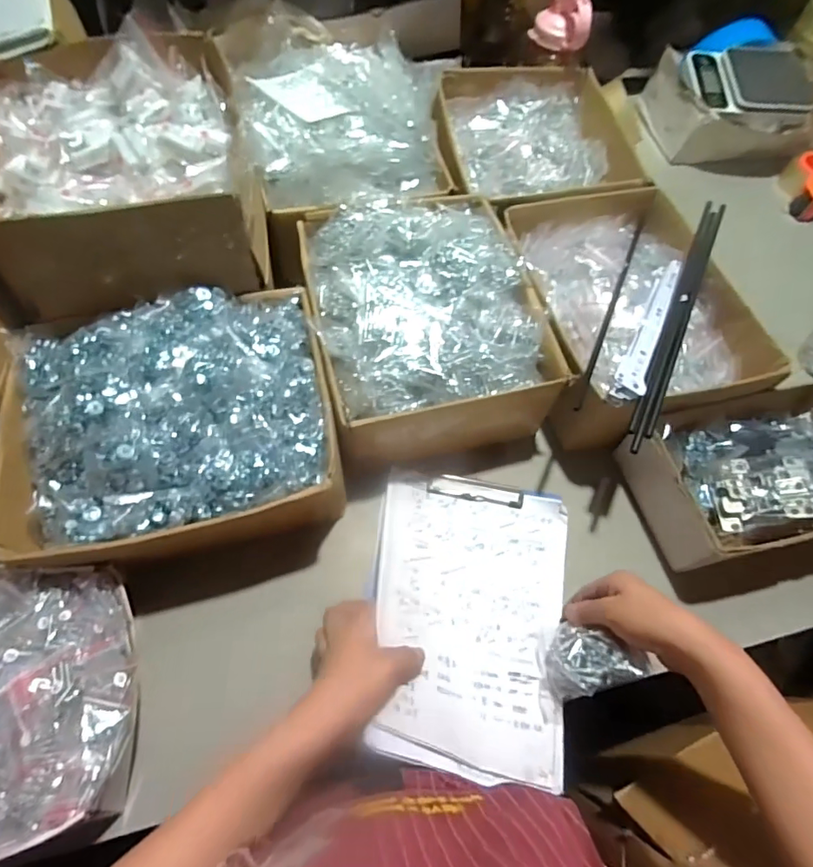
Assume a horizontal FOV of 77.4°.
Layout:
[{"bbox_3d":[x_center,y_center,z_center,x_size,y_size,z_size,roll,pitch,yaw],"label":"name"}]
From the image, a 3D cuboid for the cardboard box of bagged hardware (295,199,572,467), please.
[{"bbox_3d":[0.020,-0.145,0.623,0.258,0.130,0.323,-11,63,-10],"label":"cardboard box of bagged hardware"}]

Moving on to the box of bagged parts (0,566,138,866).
[{"bbox_3d":[-0.337,0.233,0.444,0.194,0.080,0.231,-7,63,-7],"label":"box of bagged parts"}]

